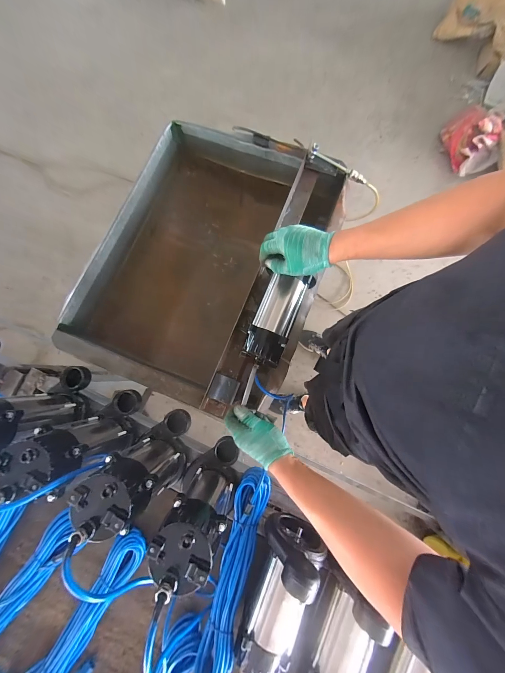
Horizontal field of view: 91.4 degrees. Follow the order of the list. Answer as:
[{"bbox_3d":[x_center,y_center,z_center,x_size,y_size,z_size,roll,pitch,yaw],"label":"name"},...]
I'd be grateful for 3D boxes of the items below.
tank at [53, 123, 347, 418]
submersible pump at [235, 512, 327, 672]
[{"bbox_3d":[-0.114,-0.206,0.756,0.586,0.233,0.742,20,81,5],"label":"tank"},{"bbox_3d":[0.052,0.483,0.438,0.104,0.153,0.236,17,80,4],"label":"submersible pump"}]

